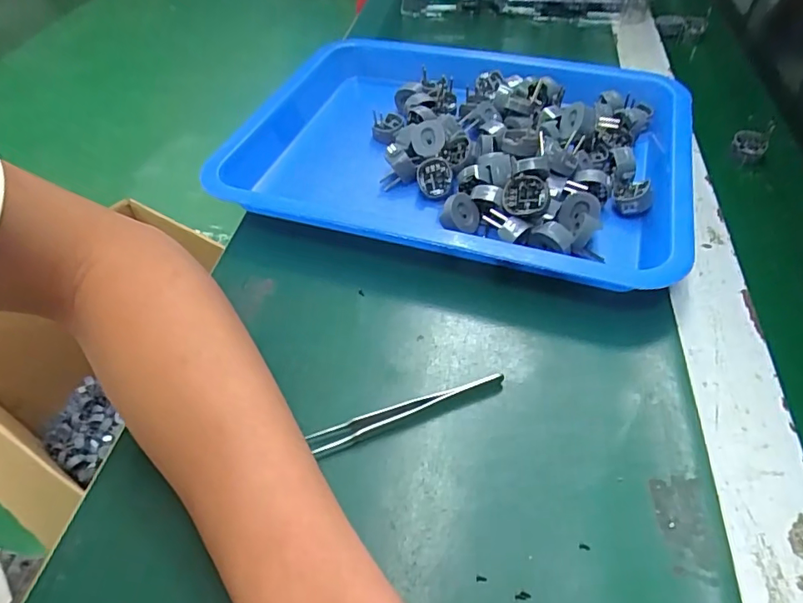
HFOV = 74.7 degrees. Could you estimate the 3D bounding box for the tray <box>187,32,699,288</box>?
[{"bbox_3d":[0.047,-0.125,0.412,0.330,0.042,0.261,15,51,15],"label":"tray"}]

